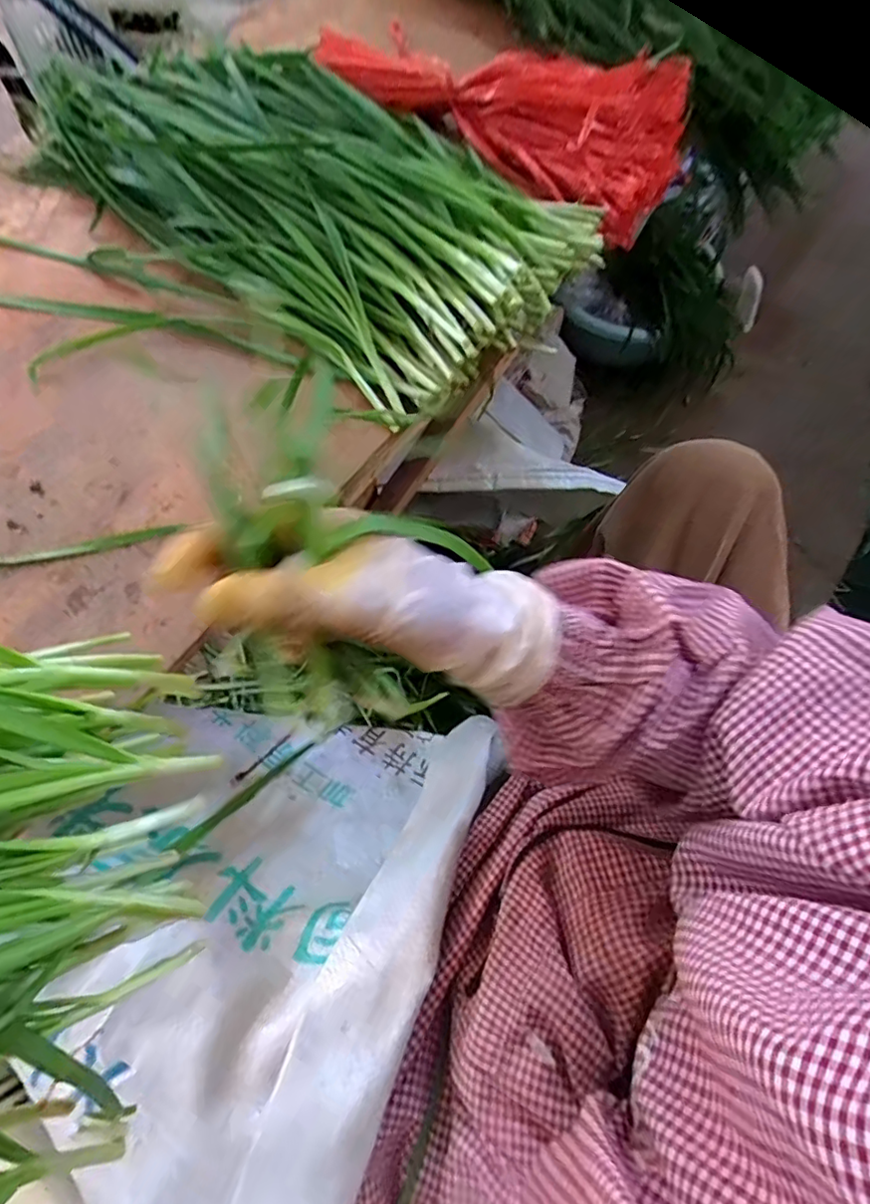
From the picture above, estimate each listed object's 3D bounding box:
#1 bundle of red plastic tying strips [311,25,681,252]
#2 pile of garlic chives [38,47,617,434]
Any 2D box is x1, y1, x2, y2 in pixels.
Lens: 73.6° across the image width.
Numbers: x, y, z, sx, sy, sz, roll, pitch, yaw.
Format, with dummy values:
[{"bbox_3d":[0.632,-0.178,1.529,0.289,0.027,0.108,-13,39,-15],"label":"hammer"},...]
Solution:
[{"bbox_3d":[0.055,-0.435,0.496,0.331,0.068,0.136,31,71,8],"label":"bundle of red plastic tying strips"},{"bbox_3d":[-0.109,-0.328,0.445,0.451,0.057,0.235,37,72,10],"label":"pile of garlic chives"}]

